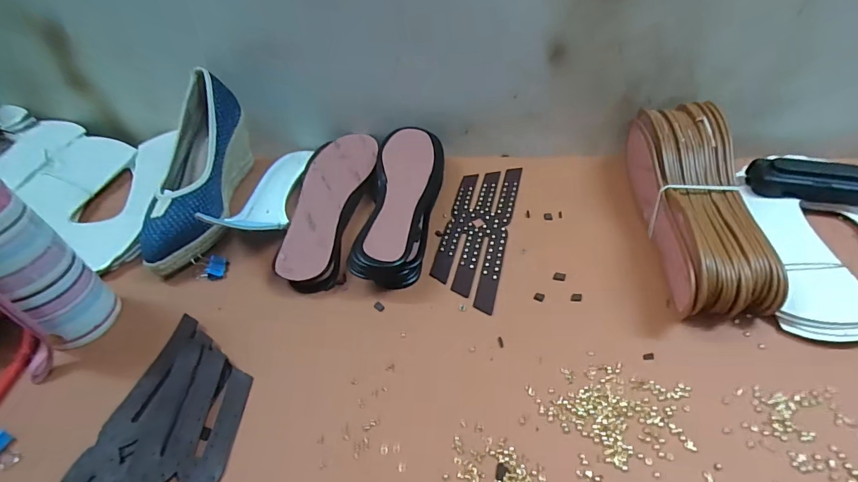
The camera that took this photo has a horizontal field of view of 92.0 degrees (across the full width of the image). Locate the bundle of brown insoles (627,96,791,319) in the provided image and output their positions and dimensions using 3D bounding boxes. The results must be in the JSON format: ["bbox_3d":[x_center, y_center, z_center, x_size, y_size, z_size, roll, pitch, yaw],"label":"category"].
[{"bbox_3d":[0.258,-0.033,0.407,0.086,0.081,0.242,3,48,9],"label":"bundle of brown insoles"}]

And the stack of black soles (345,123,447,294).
[{"bbox_3d":[-0.030,-0.043,0.462,0.074,0.052,0.220,3,48,9],"label":"stack of black soles"}]

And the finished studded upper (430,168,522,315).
[{"bbox_3d":[0.055,-0.017,0.466,0.069,0.004,0.210,9,49,14],"label":"finished studded upper"}]

